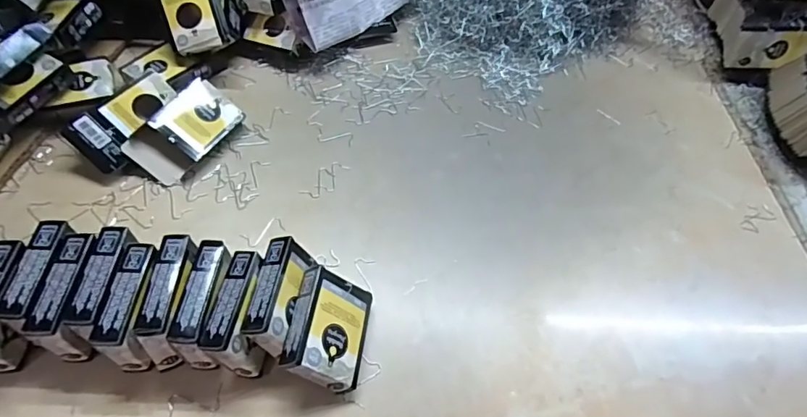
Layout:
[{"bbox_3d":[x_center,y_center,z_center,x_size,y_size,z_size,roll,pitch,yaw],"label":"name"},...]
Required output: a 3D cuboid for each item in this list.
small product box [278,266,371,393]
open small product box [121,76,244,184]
[{"bbox_3d":[-0.051,0.082,0.351,0.057,0.018,0.087,36,48,-31],"label":"small product box"},{"bbox_3d":[-0.201,-0.071,0.452,0.054,0.031,0.096,45,54,-19],"label":"open small product box"}]

